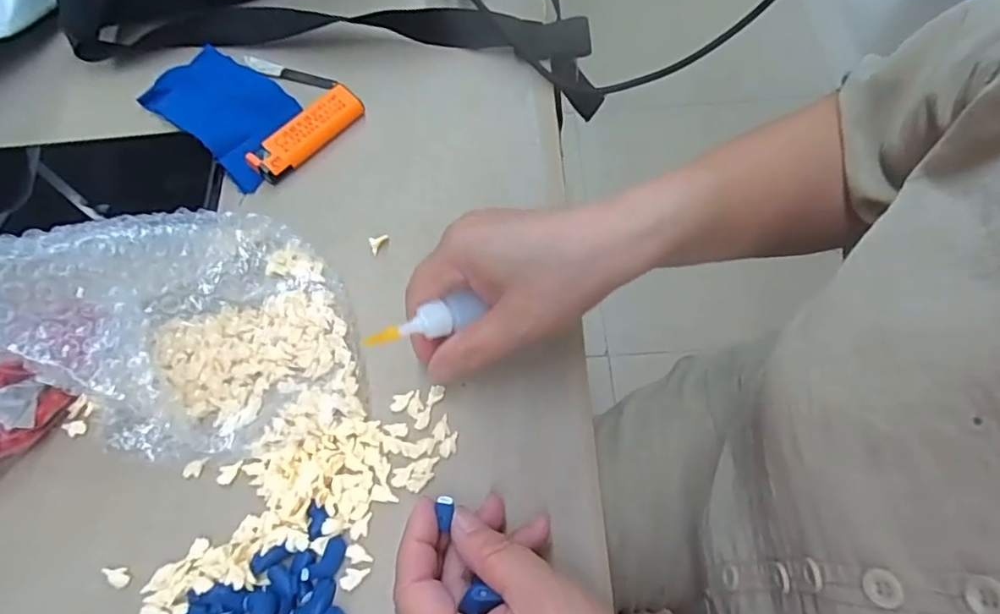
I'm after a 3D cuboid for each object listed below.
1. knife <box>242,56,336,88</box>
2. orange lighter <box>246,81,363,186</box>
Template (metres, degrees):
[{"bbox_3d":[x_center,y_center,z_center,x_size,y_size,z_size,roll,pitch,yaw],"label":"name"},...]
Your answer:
[{"bbox_3d":[-0.151,-0.166,0.414,0.072,0.004,0.010,19,66,10],"label":"knife"},{"bbox_3d":[-0.125,-0.113,0.378,0.028,0.007,0.080,45,70,-9],"label":"orange lighter"}]

